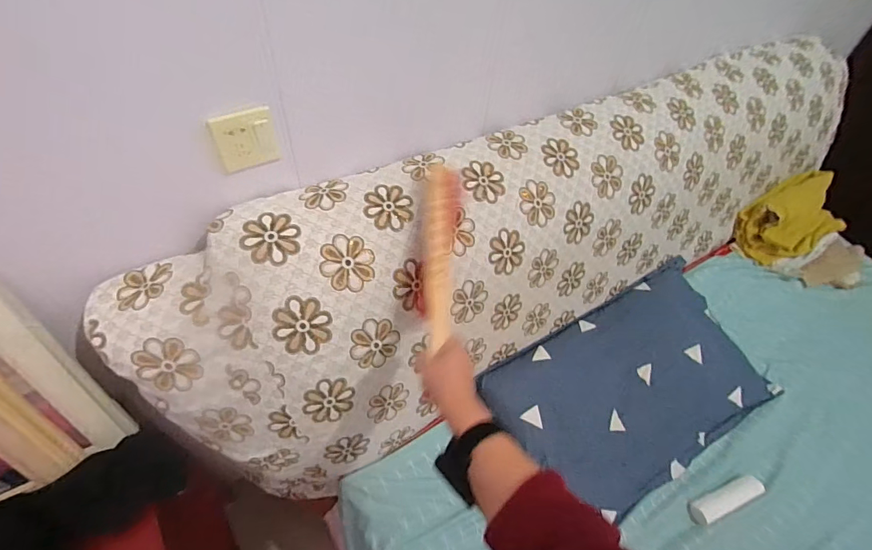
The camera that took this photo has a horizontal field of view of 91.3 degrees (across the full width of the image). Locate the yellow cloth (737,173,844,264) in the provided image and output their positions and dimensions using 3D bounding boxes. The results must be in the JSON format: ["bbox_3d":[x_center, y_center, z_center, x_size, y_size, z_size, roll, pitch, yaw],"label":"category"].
[{"bbox_3d":[1.120,-0.174,1.342,0.290,0.189,0.200,-24,57,-22],"label":"yellow cloth"}]

